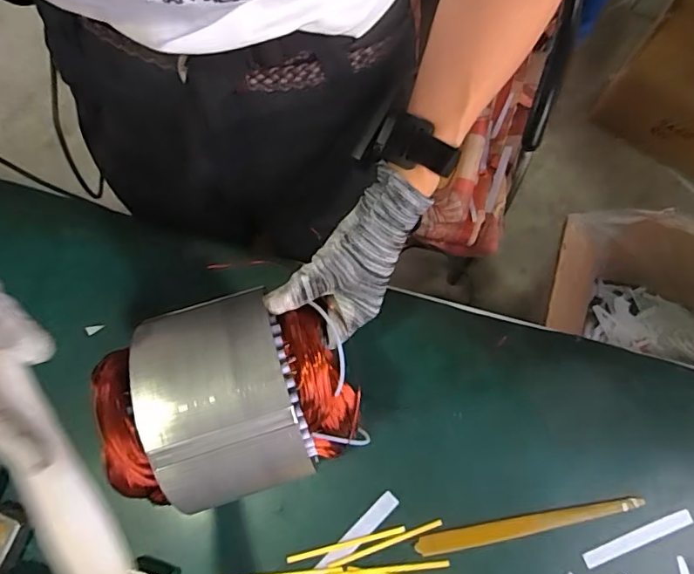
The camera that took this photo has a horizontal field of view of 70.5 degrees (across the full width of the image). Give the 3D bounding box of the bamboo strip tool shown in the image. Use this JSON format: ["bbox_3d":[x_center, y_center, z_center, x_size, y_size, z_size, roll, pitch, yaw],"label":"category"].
[{"bbox_3d":[0.170,0.222,0.456,0.212,0.004,0.019,-9,73,-4],"label":"bamboo strip tool"}]

